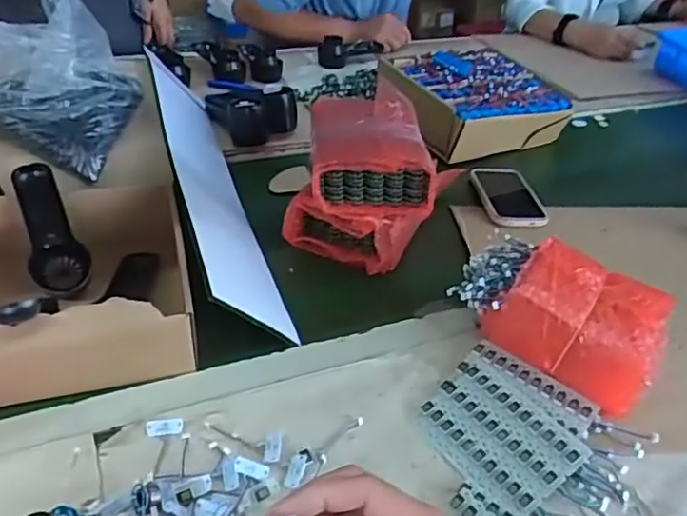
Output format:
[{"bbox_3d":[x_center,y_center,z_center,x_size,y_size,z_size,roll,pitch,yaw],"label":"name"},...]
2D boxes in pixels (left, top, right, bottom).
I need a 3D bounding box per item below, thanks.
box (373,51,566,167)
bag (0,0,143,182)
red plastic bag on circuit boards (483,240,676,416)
[{"bbox_3d":[0.222,-0.272,1.067,0.258,0.098,0.241,-16,42,-25],"label":"box"},{"bbox_3d":[-0.362,-0.223,0.766,0.187,0.154,0.176,13,38,10],"label":"bag"},{"bbox_3d":[0.229,0.068,0.600,0.153,0.095,0.102,28,43,27],"label":"red plastic bag on circuit boards"}]

